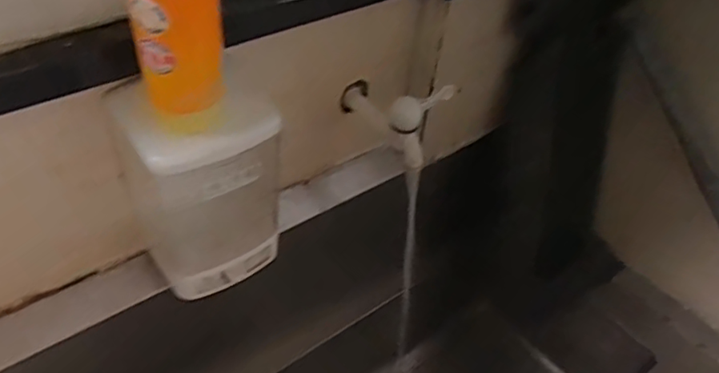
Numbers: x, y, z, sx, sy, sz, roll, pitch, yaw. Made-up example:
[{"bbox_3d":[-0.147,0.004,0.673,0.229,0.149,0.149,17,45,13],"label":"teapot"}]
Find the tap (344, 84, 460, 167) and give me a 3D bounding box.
[{"bbox_3d":[0.035,-0.080,0.617,0.038,0.104,0.113,-28,54,-32],"label":"tap"}]

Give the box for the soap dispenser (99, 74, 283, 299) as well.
[{"bbox_3d":[-0.136,-0.004,0.526,0.120,0.193,0.097,-24,52,-28],"label":"soap dispenser"}]

